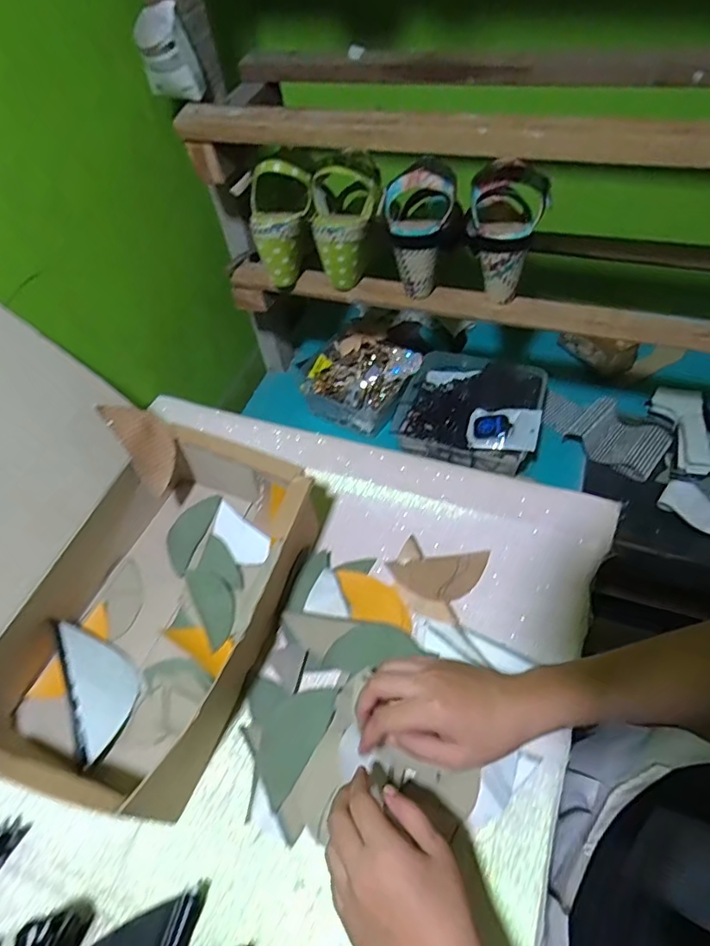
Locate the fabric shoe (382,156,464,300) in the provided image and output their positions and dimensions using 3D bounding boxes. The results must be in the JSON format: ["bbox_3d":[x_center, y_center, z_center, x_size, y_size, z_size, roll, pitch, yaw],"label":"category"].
[{"bbox_3d":[0.077,-0.283,0.621,0.088,0.131,0.075,5,56,6],"label":"fabric shoe"}]

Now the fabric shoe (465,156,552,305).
[{"bbox_3d":[0.169,-0.274,0.598,0.084,0.141,0.079,7,55,12],"label":"fabric shoe"}]

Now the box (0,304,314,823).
[{"bbox_3d":[-0.249,0.065,0.479,0.321,0.237,0.333,18,58,16],"label":"box"}]

